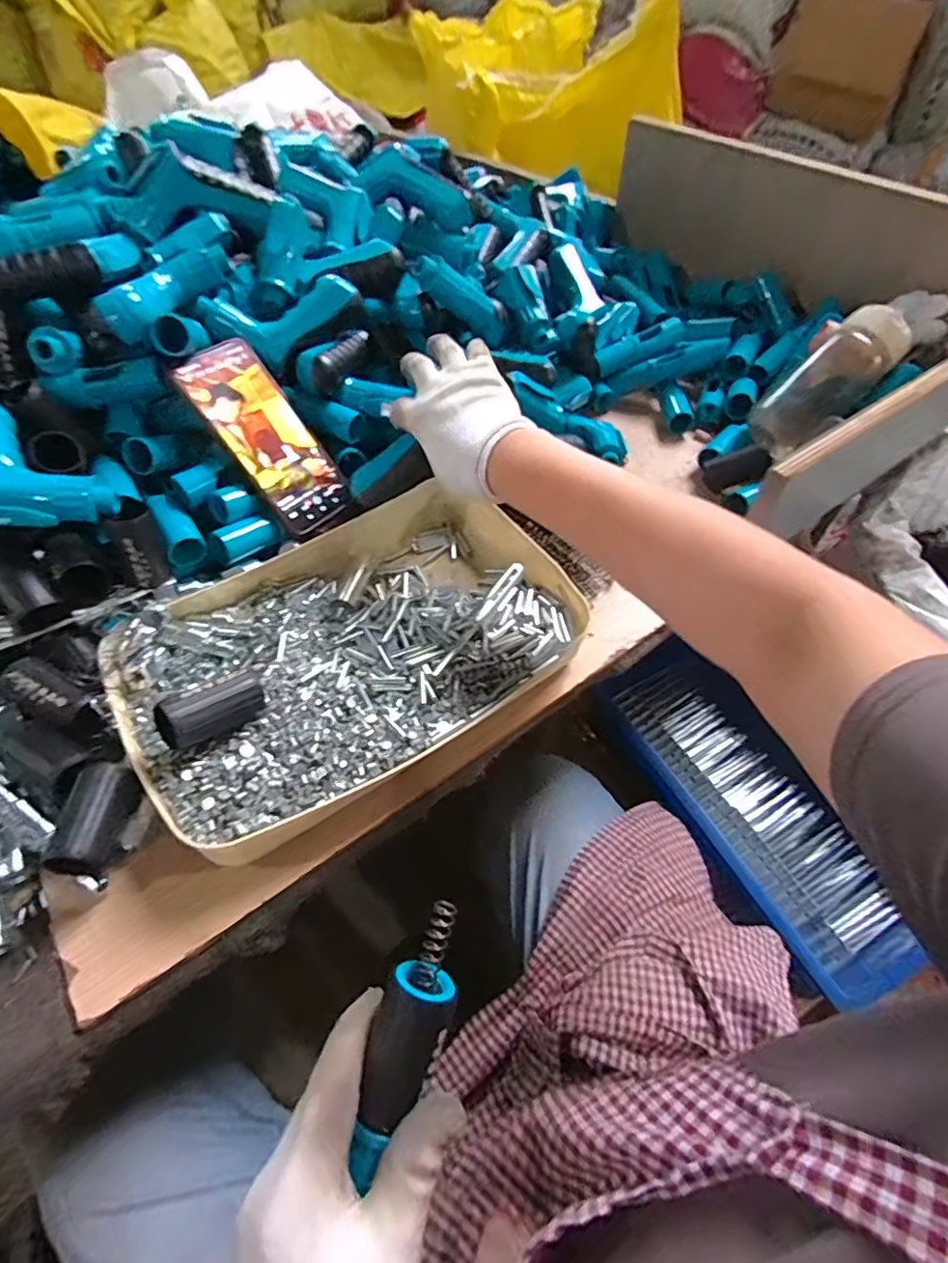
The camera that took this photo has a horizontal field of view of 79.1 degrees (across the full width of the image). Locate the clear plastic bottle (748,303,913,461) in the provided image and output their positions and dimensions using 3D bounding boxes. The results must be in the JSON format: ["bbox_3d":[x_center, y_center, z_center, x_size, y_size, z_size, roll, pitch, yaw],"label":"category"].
[{"bbox_3d":[0.365,-0.253,0.603,0.164,0.086,0.077,-43,58,10],"label":"clear plastic bottle"}]

